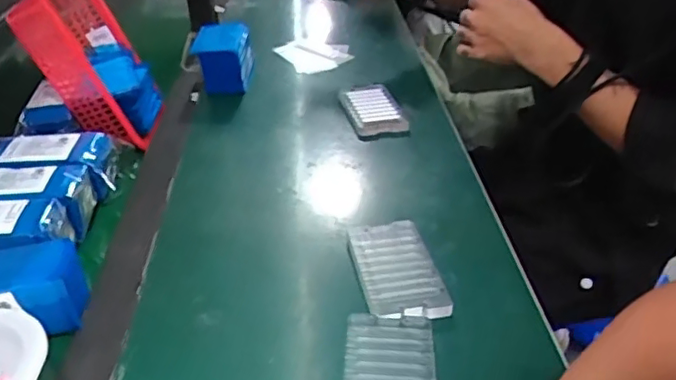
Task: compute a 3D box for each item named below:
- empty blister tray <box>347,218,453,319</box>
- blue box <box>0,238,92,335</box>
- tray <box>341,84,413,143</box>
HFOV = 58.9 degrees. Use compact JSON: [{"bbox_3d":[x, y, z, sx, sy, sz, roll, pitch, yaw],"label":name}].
[{"bbox_3d":[0.052,0.070,0.551,0.069,0.010,0.128,-8,34,-9],"label":"empty blister tray"},{"bbox_3d":[-0.277,0.088,0.494,0.133,0.058,0.072,-12,35,-16],"label":"blue box"},{"bbox_3d":[0.048,-0.115,0.831,0.071,0.024,0.132,-8,34,-9],"label":"tray"}]

